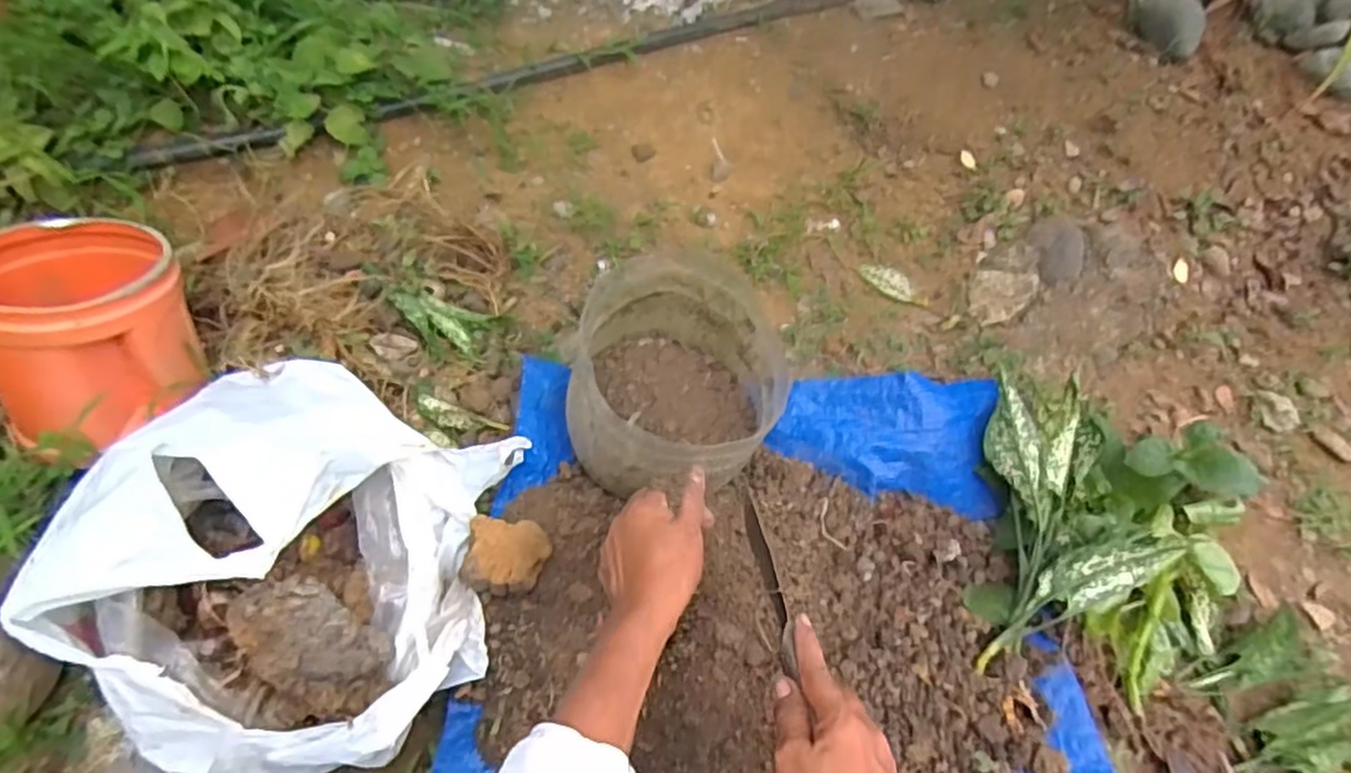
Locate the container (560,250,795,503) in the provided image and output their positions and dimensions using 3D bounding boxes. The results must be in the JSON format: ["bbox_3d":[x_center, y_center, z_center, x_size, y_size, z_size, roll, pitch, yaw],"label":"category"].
[{"bbox_3d":[-0.004,-0.007,0.645,0.191,0.131,0.204,2,55,-3],"label":"container"}]

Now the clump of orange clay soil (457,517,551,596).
[{"bbox_3d":[-0.149,0.154,0.621,0.070,0.044,0.064,8,54,1],"label":"clump of orange clay soil"}]

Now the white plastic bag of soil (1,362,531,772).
[{"bbox_3d":[-0.280,0.127,0.530,0.261,0.178,0.295,21,56,11],"label":"white plastic bag of soil"}]

